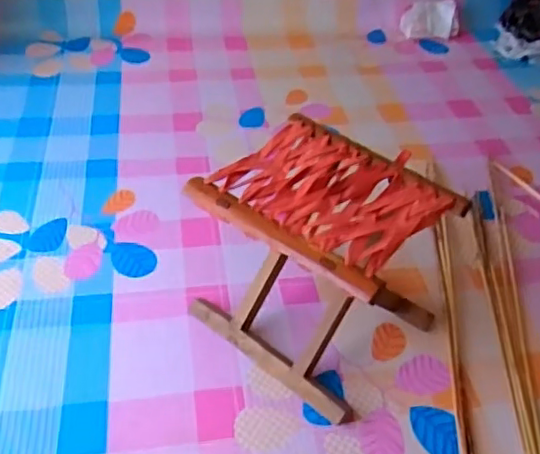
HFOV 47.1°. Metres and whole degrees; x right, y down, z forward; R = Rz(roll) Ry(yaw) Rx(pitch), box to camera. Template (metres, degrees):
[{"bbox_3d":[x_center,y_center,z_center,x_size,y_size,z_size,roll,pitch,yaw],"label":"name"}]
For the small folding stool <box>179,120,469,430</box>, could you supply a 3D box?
[{"bbox_3d":[0.067,0.048,0.867,0.269,0.256,0.231,31,50,27],"label":"small folding stool"}]

